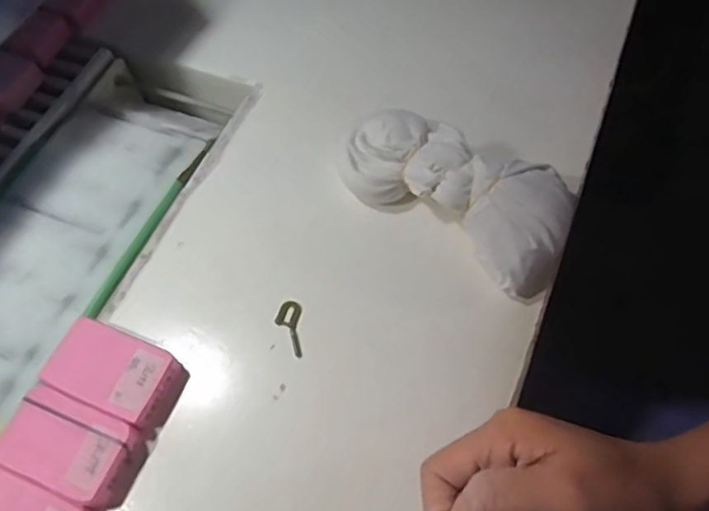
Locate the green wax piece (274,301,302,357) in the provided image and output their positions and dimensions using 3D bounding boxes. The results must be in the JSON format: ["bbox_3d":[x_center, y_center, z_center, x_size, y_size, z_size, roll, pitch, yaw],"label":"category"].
[{"bbox_3d":[-0.041,0.046,0.378,0.016,0.004,0.037,-4,62,1],"label":"green wax piece"}]

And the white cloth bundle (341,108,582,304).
[{"bbox_3d":[0.066,-0.044,0.395,0.163,0.051,0.089,29,67,17],"label":"white cloth bundle"}]

